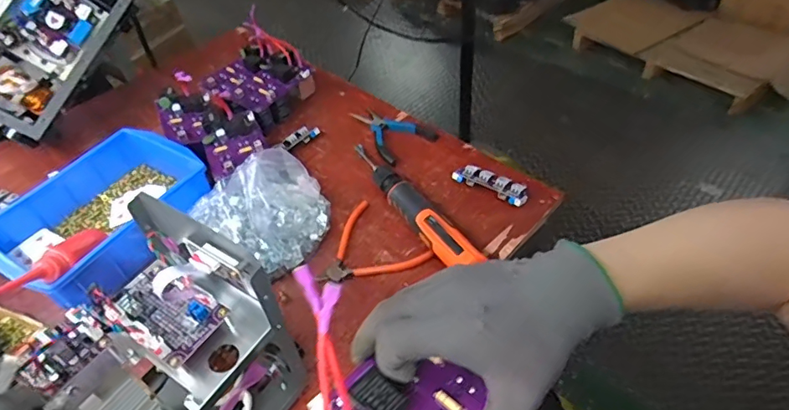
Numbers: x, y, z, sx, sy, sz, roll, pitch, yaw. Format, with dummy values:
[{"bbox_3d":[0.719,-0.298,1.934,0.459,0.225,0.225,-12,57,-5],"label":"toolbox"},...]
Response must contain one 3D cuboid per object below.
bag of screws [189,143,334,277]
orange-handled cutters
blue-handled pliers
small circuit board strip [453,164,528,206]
[{"bbox_3d":[-0.158,0.012,0.639,0.162,0.107,0.114,-28,51,-20],"label":"bag of screws"},{"bbox_3d":[-0.043,0.061,0.643,0.126,0.015,0.140,-35,54,-25],"label":"orange-handled cutters"},{"bbox_3d":[-0.019,-0.122,0.805,0.091,0.017,0.155,-36,54,-26],"label":"blue-handled pliers"},{"bbox_3d":[0.141,-0.031,0.710,0.106,0.017,0.043,28,55,27],"label":"small circuit board strip"}]

